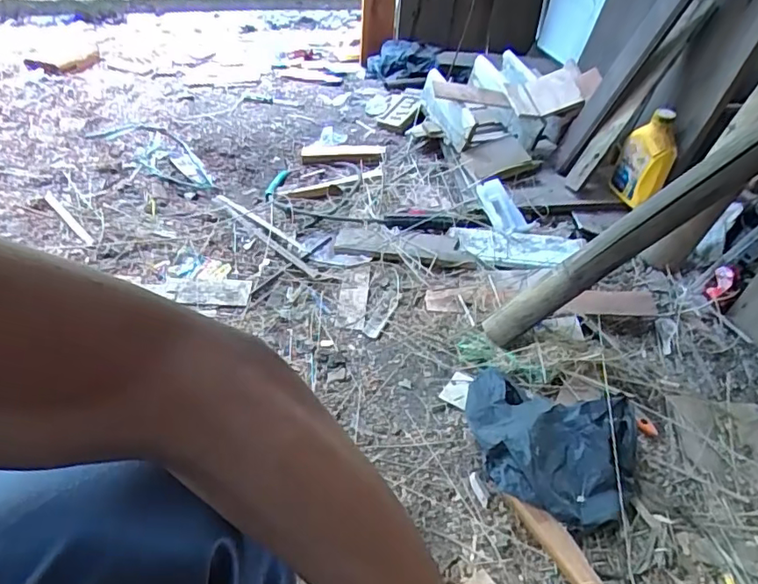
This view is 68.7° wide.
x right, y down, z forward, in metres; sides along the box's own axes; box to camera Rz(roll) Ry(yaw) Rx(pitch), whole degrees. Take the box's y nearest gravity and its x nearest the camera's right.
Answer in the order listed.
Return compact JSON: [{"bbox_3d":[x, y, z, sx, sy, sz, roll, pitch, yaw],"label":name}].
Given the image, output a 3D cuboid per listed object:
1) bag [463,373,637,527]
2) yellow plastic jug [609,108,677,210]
[{"bbox_3d":[0.228,0.204,0.752,0.237,0.063,0.211,19,44,14],"label":"bag"},{"bbox_3d":[0.563,-0.282,1.165,0.075,0.180,0.107,-5,43,-10],"label":"yellow plastic jug"}]

